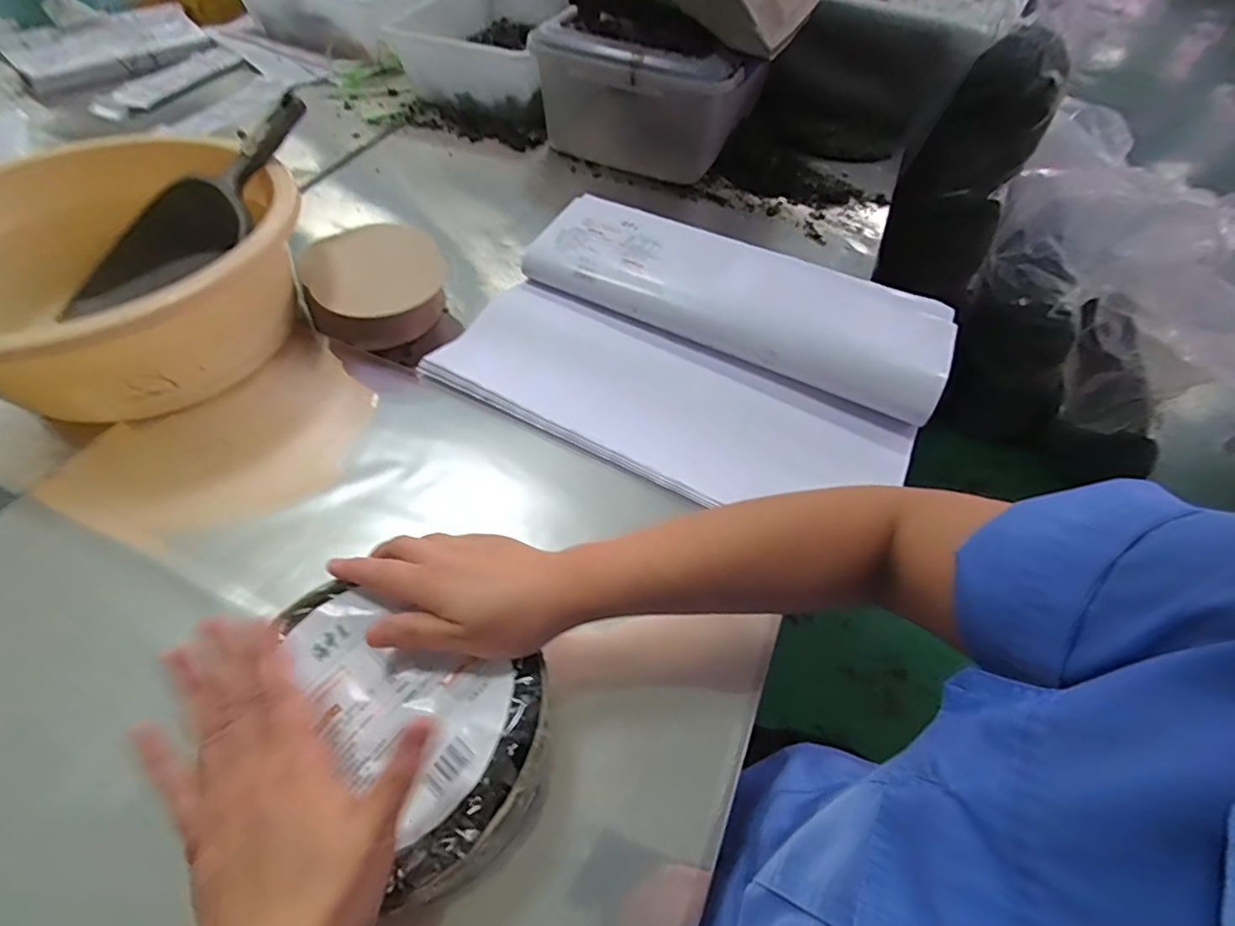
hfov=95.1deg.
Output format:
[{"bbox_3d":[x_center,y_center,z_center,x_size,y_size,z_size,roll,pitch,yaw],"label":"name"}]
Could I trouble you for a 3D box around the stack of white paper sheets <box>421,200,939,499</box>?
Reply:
[{"bbox_3d":[0.089,-0.128,0.620,0.471,0.060,0.358,24,64,15],"label":"stack of white paper sheets"}]

